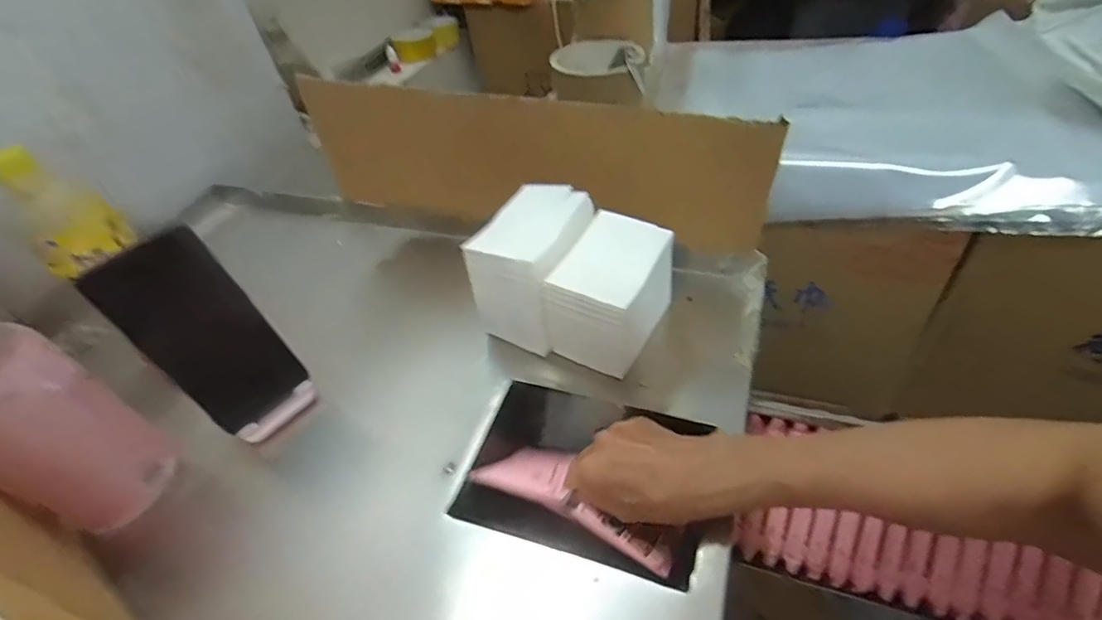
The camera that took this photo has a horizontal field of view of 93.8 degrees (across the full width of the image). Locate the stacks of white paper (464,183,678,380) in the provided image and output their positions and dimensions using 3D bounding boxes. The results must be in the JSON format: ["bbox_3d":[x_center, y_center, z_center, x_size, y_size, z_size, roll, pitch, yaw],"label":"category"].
[{"bbox_3d":[0.021,-0.027,0.446,0.143,0.109,0.102,17,49,24],"label":"stacks of white paper"}]

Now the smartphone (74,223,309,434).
[{"bbox_3d":[-0.261,0.020,0.396,0.074,0.158,0.004,-41,36,-27],"label":"smartphone"}]

